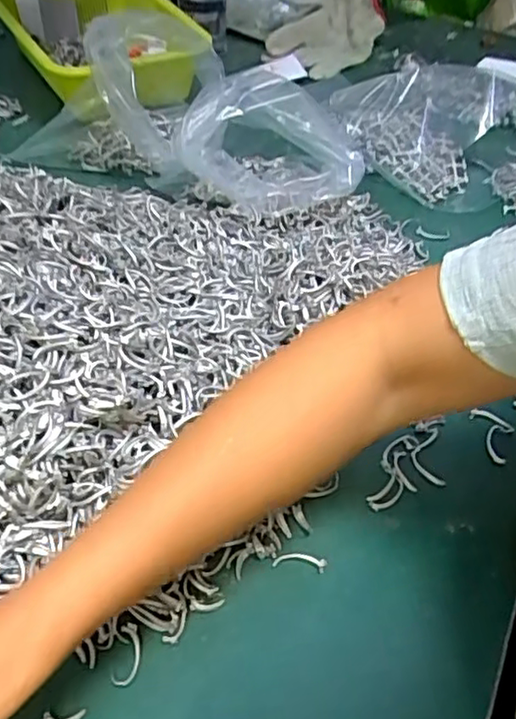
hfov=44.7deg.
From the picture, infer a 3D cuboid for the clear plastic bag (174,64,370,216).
[{"bbox_3d":[0.017,-0.213,0.583,0.158,0.089,0.102,7,48,-1],"label":"clear plastic bag"}]

